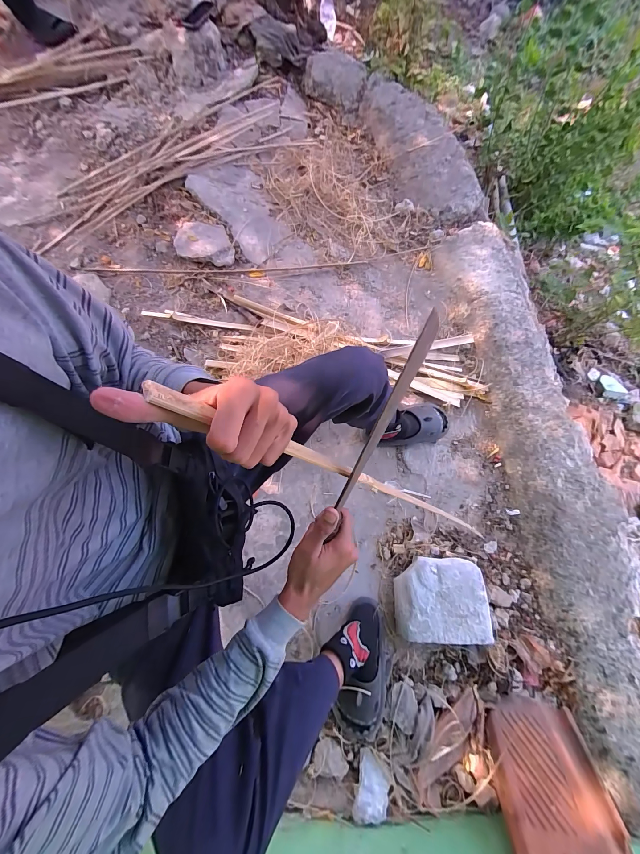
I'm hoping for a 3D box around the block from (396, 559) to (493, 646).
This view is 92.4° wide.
[{"bbox_3d":[0.319,0.463,0.834,0.233,0.093,0.192,-1,73,-1],"label":"block"}]

